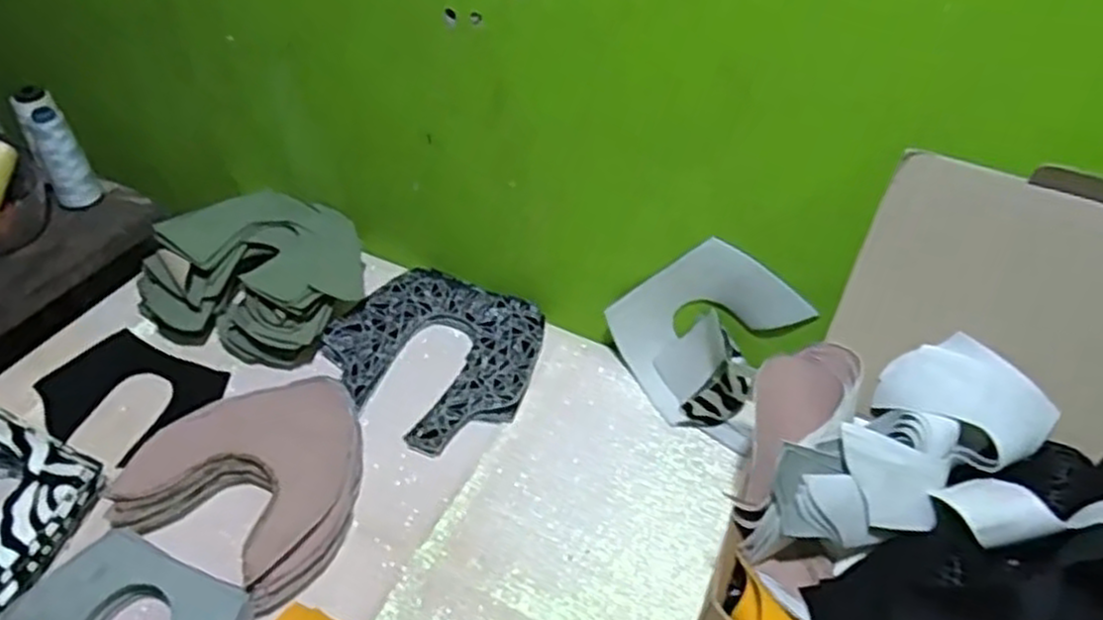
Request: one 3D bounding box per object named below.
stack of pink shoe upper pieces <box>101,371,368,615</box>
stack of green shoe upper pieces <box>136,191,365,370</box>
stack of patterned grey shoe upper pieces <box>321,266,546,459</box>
[{"bbox_3d":[-0.234,0.126,0.622,0.180,0.033,0.169,21,47,17],"label":"stack of pink shoe upper pieces"},{"bbox_3d":[-0.277,-0.040,0.760,0.182,0.074,0.176,19,46,15],"label":"stack of green shoe upper pieces"},{"bbox_3d":[-0.108,0.040,0.733,0.187,0.025,0.178,24,48,20],"label":"stack of patterned grey shoe upper pieces"}]

